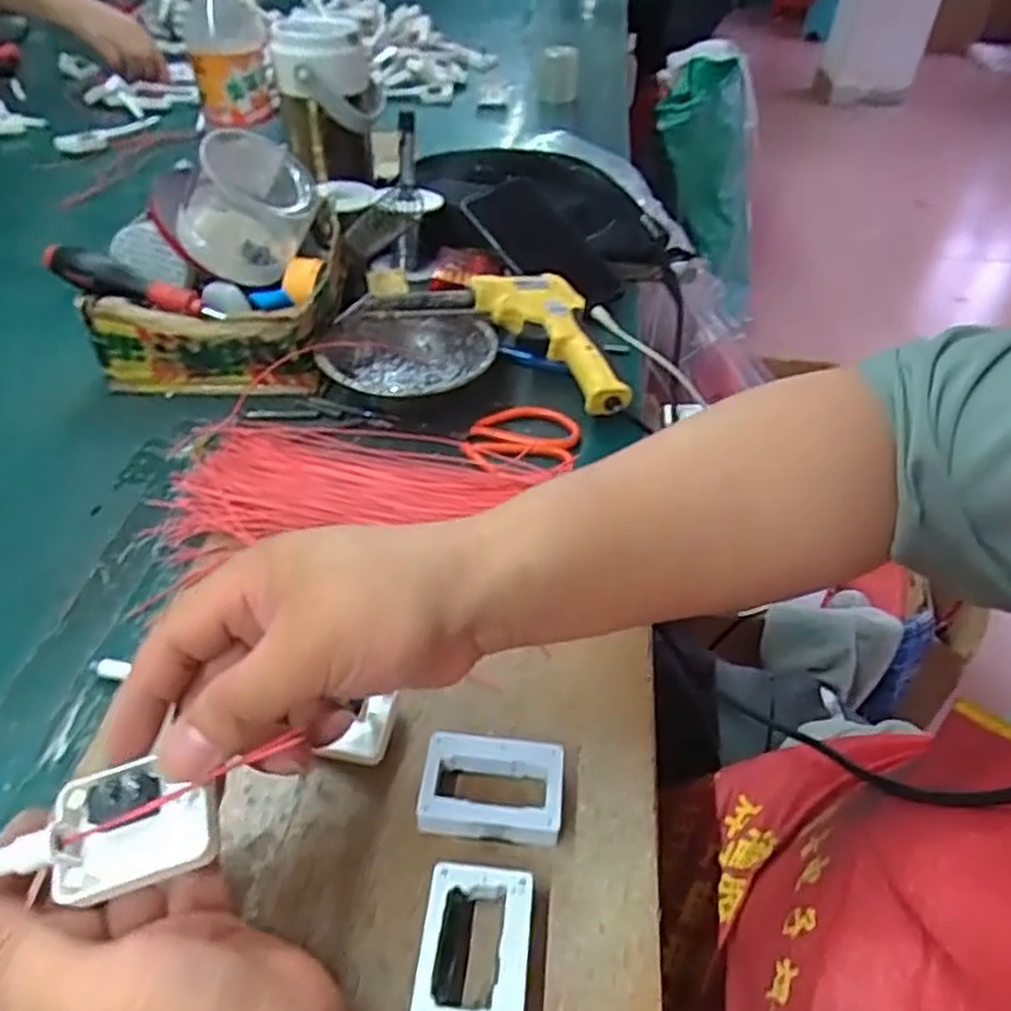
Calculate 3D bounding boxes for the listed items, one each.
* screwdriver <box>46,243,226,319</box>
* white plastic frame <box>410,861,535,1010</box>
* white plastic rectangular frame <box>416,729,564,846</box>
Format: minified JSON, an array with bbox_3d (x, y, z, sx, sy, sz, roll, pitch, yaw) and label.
[{"bbox_3d":[-0.264,-0.157,0.532,0.142,0.020,0.023,18,43,-7],"label":"screwdriver"},{"bbox_3d":[-0.012,0.169,0.283,0.040,0.017,0.058,6,43,3],"label":"white plastic frame"},{"bbox_3d":[-0.006,0.125,0.330,0.061,0.017,0.043,7,43,5],"label":"white plastic rectangular frame"}]

